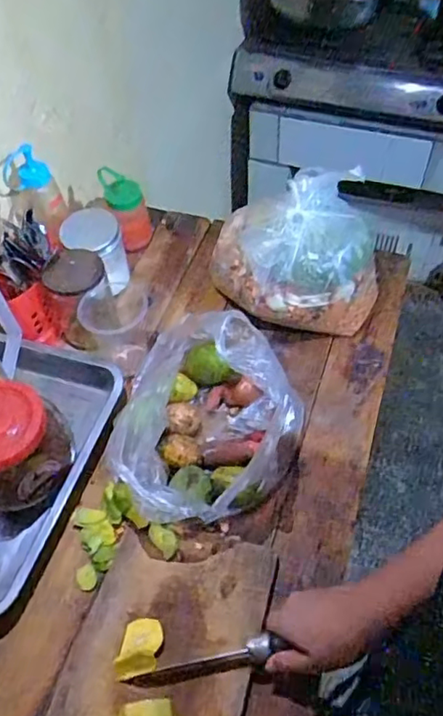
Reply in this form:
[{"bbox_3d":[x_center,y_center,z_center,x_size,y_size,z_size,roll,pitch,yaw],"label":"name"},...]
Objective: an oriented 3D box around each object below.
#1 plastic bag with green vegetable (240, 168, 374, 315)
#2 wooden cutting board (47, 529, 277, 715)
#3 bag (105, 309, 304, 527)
[{"bbox_3d":[0.119,-0.176,0.791,0.175,0.105,0.172,-7,52,-3],"label":"plastic bag with green vegetable"},{"bbox_3d":[-0.067,0.319,0.582,0.181,0.015,0.297,12,54,12],"label":"wooden cutting board"},{"bbox_3d":[-0.016,0.075,0.687,0.195,0.140,0.256,19,55,16],"label":"bag"}]

